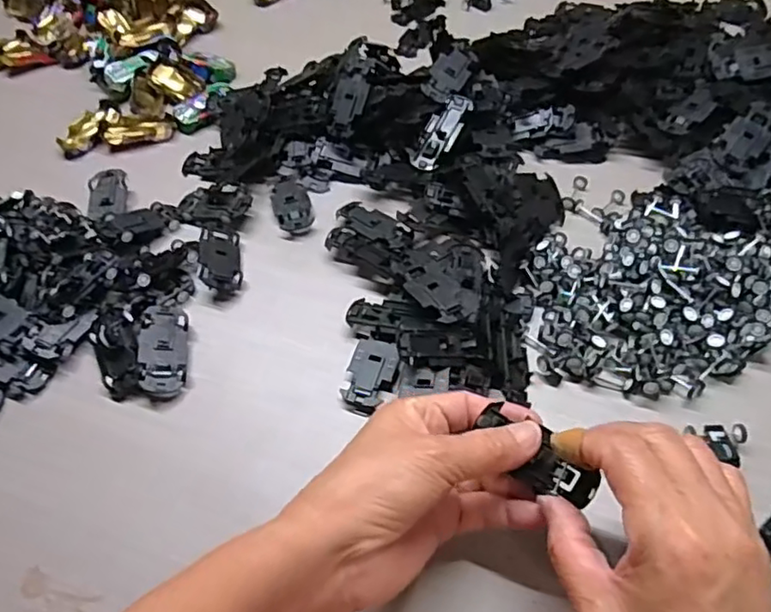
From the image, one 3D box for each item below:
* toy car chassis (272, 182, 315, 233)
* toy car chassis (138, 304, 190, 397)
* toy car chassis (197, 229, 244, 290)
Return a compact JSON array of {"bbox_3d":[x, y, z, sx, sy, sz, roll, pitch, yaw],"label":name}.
[{"bbox_3d":[-0.075,-0.082,0.491,0.030,0.008,0.056,-16,54,-7],"label":"toy car chassis"},{"bbox_3d":[-0.150,0.029,0.412,0.030,0.011,0.067,7,52,-21],"label":"toy car chassis"},{"bbox_3d":[-0.123,-0.036,0.454,0.027,0.018,0.056,-12,54,-4],"label":"toy car chassis"}]

